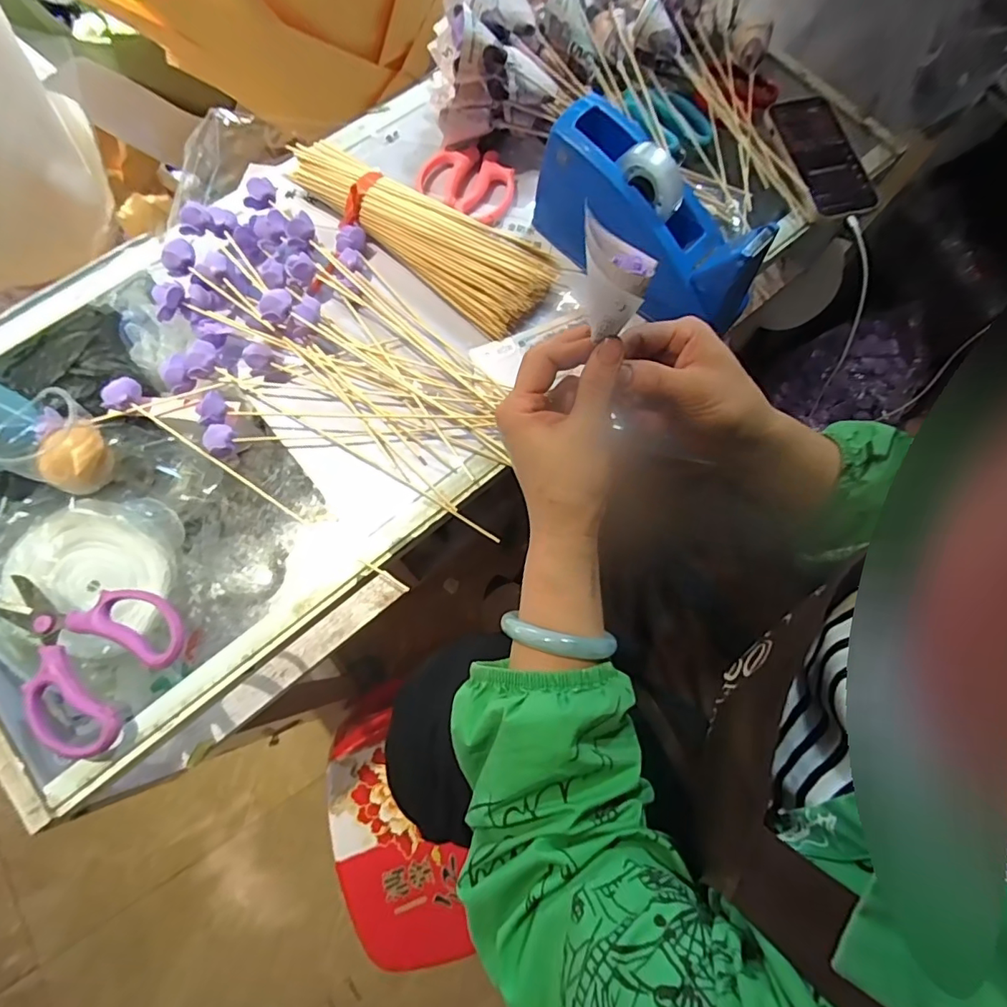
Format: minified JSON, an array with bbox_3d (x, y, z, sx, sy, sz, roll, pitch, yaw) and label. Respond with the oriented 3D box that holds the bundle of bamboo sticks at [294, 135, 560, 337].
[{"bbox_3d":[-0.071,-0.265,0.493,0.254,0.043,0.098,36,77,8],"label":"bundle of bamboo sticks"}]

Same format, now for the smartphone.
[{"bbox_3d":[0.330,-0.363,0.551,0.075,0.010,0.152,-12,75,-5],"label":"smartphone"}]

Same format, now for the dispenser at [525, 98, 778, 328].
[{"bbox_3d":[0.129,-0.246,0.469,0.217,0.109,0.069,41,78,9],"label":"dispenser"}]

